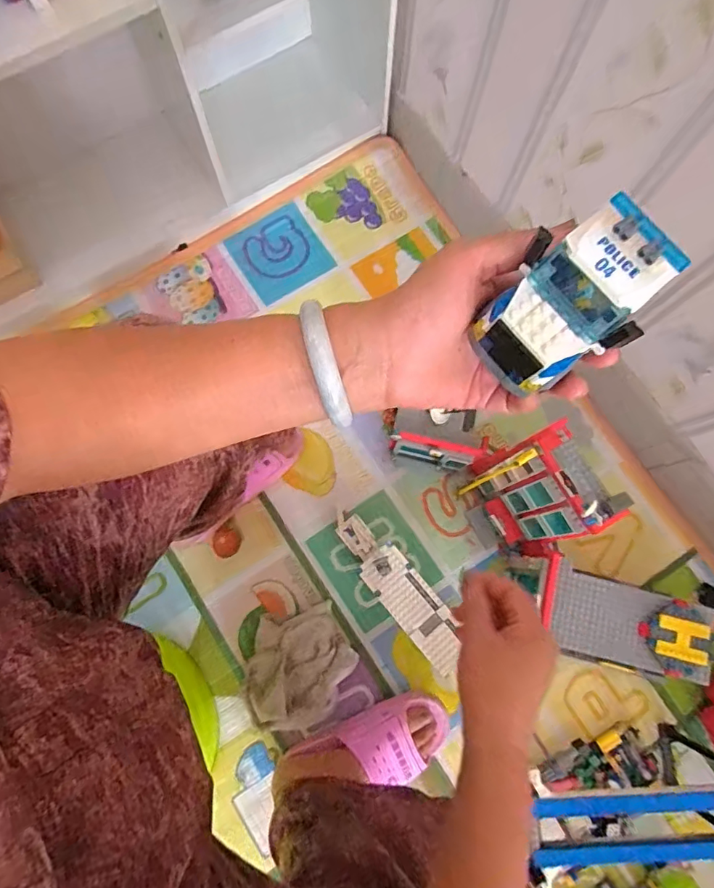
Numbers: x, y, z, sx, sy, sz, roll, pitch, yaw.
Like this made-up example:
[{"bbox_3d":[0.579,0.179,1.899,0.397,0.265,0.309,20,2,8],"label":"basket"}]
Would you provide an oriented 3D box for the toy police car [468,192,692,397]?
[{"bbox_3d":[0.108,-0.068,0.251,0.082,0.046,0.054,-35,80,-5],"label":"toy police car"}]

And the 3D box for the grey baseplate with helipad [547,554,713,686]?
[{"bbox_3d":[0.348,0.229,0.643,0.199,0.023,0.108,12,70,10],"label":"grey baseplate with helipad"}]

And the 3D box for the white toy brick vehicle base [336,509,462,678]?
[{"bbox_3d":[0.059,0.202,0.718,0.070,0.082,0.243,-40,81,-9],"label":"white toy brick vehicle base"}]

